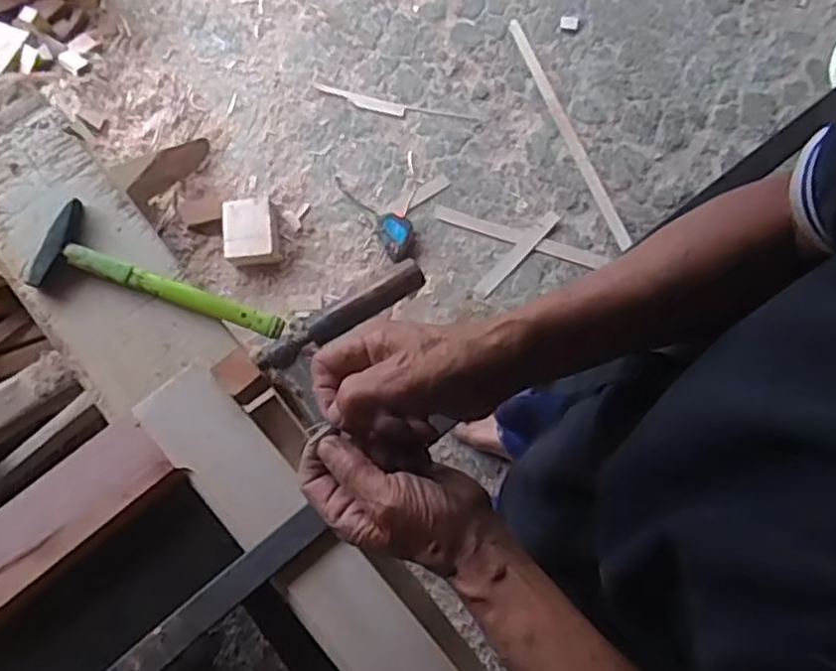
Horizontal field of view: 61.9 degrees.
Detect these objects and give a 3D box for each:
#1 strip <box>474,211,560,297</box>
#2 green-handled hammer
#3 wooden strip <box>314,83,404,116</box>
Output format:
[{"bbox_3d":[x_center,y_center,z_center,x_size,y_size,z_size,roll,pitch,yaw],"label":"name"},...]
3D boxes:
[{"bbox_3d":[0.205,-0.168,1.438,0.032,0.004,0.236,42,82,7],"label":"strip"},{"bbox_3d":[-0.244,-0.047,0.666,0.231,0.043,0.090,22,80,4],"label":"green-handled hammer"},{"bbox_3d":[-0.125,-0.505,1.494,0.196,0.004,0.028,14,87,-1],"label":"wooden strip"}]

